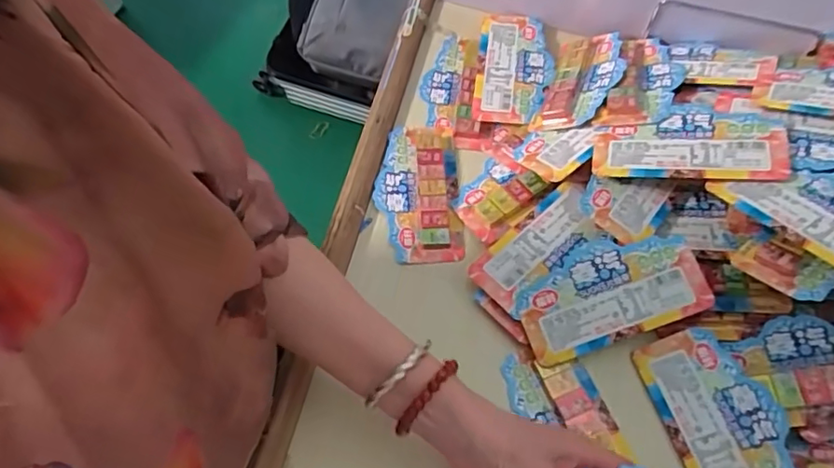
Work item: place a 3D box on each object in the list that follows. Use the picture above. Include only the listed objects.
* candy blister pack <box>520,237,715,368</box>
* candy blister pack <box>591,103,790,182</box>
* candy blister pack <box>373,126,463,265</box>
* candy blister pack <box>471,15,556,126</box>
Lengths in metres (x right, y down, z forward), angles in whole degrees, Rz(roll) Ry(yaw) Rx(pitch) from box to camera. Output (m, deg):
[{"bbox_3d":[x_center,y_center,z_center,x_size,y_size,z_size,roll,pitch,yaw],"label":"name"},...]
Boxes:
[{"bbox_3d":[0.156,0.048,0.462,0.144,0.009,0.079,-21,76,5],"label":"candy blister pack"},{"bbox_3d":[0.227,-0.077,0.480,0.145,0.009,0.075,1,63,20],"label":"candy blister pack"},{"bbox_3d":[0.000,-0.039,0.539,0.077,0.014,0.143,-4,64,0],"label":"candy blister pack"},{"bbox_3d":[0.103,-0.173,0.597,0.076,0.011,0.140,7,64,6],"label":"candy blister pack"}]

